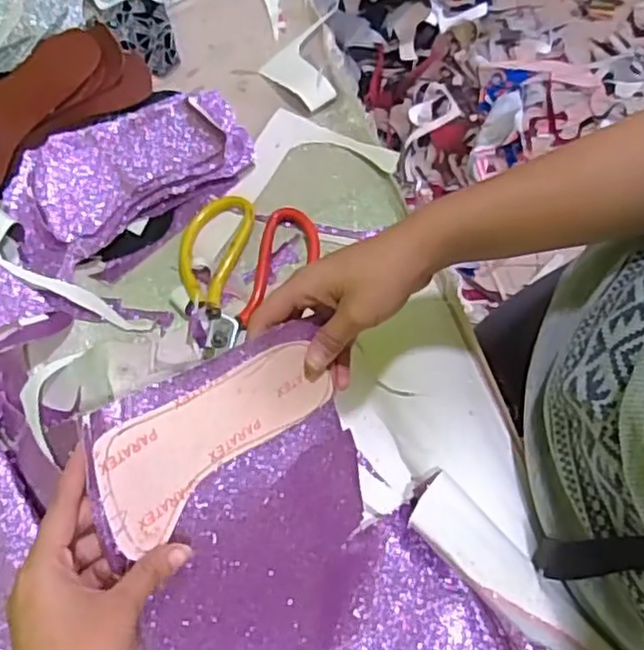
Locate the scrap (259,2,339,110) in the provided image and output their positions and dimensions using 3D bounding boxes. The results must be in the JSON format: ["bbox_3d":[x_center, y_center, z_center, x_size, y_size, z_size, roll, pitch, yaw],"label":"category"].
[{"bbox_3d":[-0.001,-0.244,0.634,0.090,0.020,0.071,-41,74,-11],"label":"scrap"}]

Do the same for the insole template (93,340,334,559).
[{"bbox_3d":[-0.063,0.067,0.417,0.154,0.008,0.063,-30,89,-25],"label":"insole template"}]

